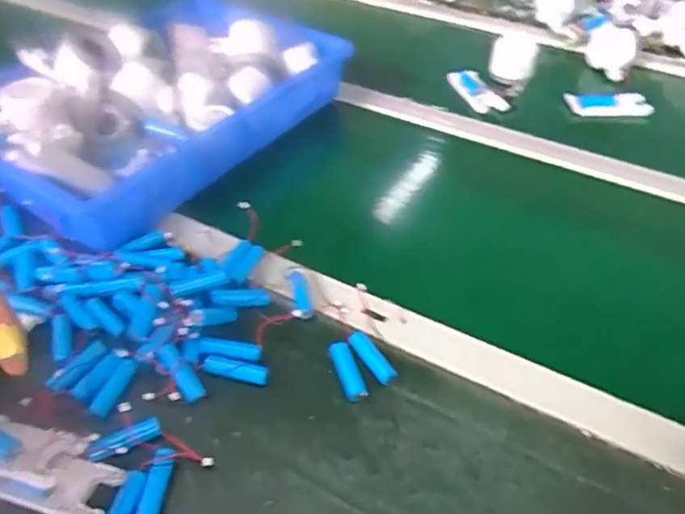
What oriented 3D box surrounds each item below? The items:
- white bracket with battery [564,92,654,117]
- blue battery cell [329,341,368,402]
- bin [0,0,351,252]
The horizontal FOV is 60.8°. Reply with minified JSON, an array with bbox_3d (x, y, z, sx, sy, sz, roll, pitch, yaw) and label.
[{"bbox_3d":[0.365,-0.208,0.804,0.117,0.025,0.039,-1,44,-3],"label":"white bracket with battery"},{"bbox_3d":[0.005,0.094,0.480,0.018,0.012,0.052,-13,46,-14],"label":"blue battery cell"},{"bbox_3d":[-0.217,-0.186,0.698,0.250,0.114,0.419,32,52,28],"label":"bin"}]

